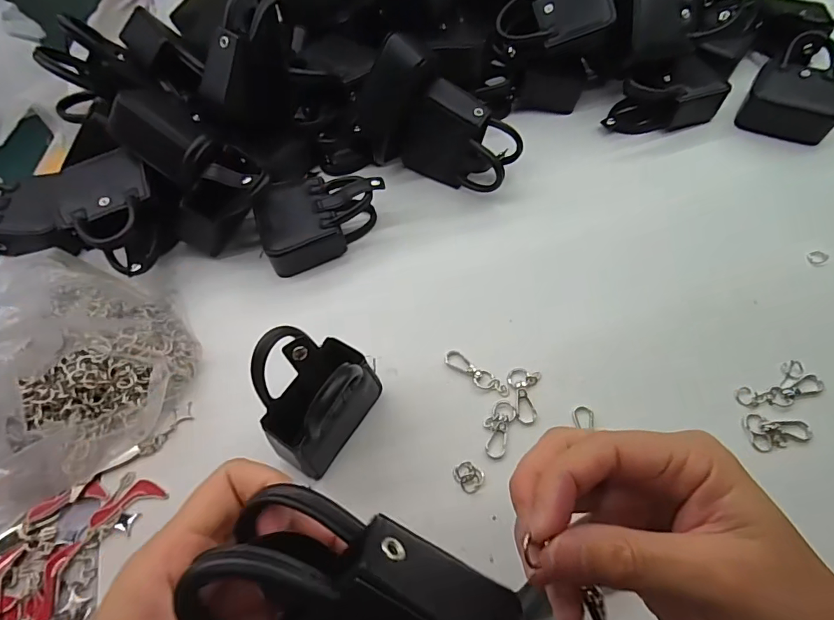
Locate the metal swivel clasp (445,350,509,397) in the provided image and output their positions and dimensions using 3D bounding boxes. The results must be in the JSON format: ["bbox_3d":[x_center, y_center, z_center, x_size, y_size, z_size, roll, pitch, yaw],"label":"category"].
[{"bbox_3d":[0.043,0.045,0.334,0.052,0.004,0.014,35,68,20],"label":"metal swivel clasp"}]

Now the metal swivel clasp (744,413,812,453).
[{"bbox_3d":[0.238,0.079,0.306,0.040,0.006,0.024,-10,60,-3],"label":"metal swivel clasp"}]

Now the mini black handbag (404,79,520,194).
[{"bbox_3d":[0.037,-0.146,0.407,0.100,0.075,0.048,21,63,14],"label":"mini black handbag"}]

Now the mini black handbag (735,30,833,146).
[{"bbox_3d":[0.363,-0.214,0.443,0.075,0.044,0.099,25,65,16],"label":"mini black handbag"}]

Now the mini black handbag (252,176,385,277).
[{"bbox_3d":[-0.078,-0.076,0.392,0.105,0.041,0.072,-16,61,-6],"label":"mini black handbag"}]

